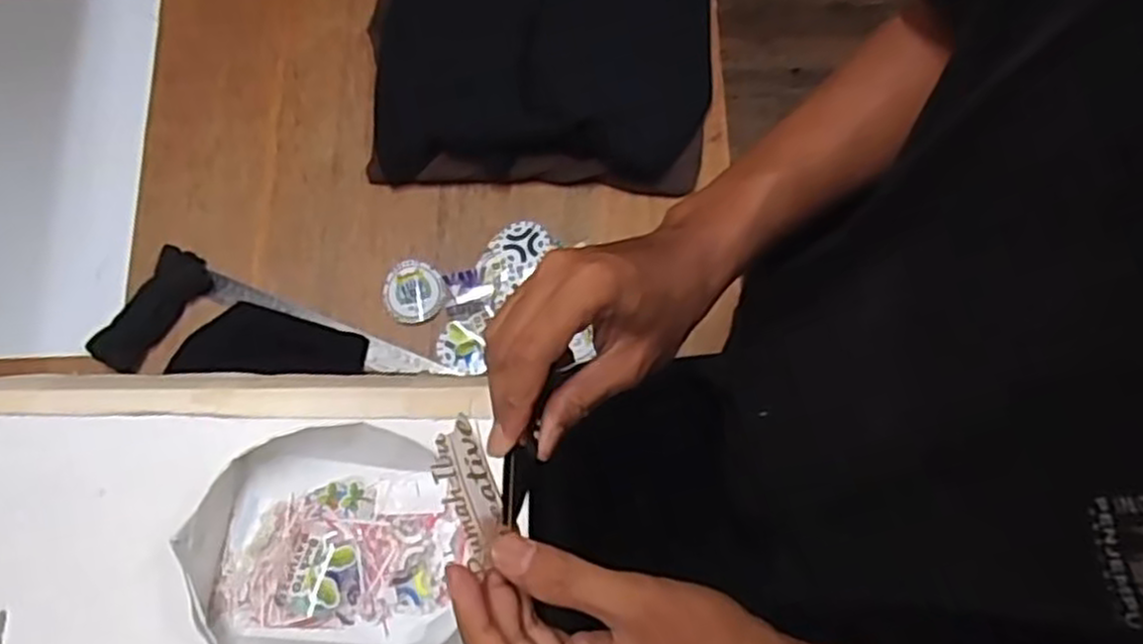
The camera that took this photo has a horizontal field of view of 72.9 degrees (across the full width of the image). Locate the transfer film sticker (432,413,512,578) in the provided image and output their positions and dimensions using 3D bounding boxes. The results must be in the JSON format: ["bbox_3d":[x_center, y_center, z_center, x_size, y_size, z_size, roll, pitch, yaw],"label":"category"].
[{"bbox_3d":[-0.042,0.070,0.319,0.006,0.029,0.060,-19,87,38],"label":"transfer film sticker"}]

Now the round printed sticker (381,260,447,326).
[{"bbox_3d":[-0.156,-0.030,0.765,0.060,0.005,0.065,0,75,1],"label":"round printed sticker"}]

